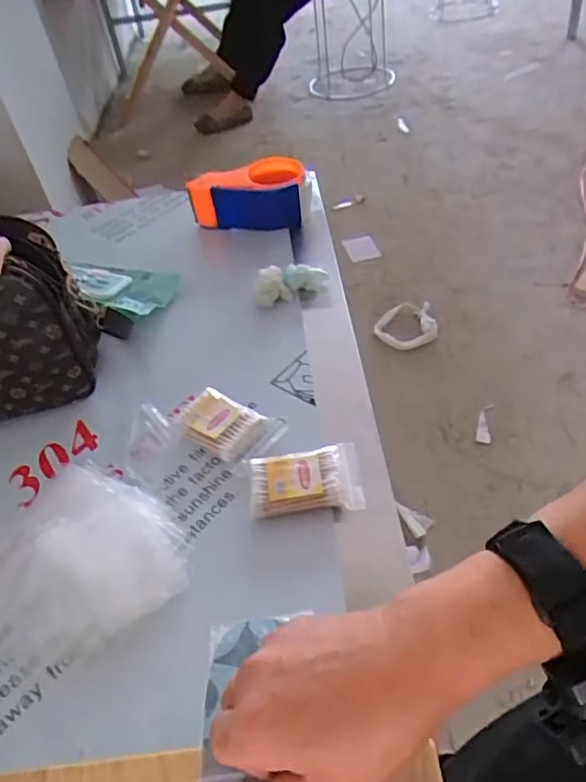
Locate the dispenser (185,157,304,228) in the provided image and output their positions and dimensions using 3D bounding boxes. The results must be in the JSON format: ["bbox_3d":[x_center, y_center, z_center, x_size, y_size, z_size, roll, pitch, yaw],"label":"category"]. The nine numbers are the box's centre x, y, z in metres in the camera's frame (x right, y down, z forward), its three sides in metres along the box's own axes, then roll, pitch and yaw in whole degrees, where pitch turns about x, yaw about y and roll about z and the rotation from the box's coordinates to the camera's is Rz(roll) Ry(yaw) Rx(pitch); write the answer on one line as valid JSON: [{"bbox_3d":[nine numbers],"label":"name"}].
[{"bbox_3d":[-0.063,-0.272,0.829,0.160,0.074,0.076,-7,45,3],"label":"dispenser"}]

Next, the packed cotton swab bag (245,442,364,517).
[{"bbox_3d":[0.010,0.074,0.493,0.089,0.022,0.057,-8,45,2],"label":"packed cotton swab bag"}]

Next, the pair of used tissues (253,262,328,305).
[{"bbox_3d":[-0.005,-0.130,0.691,0.087,0.038,0.029,-21,45,-10],"label":"pair of used tissues"}]

